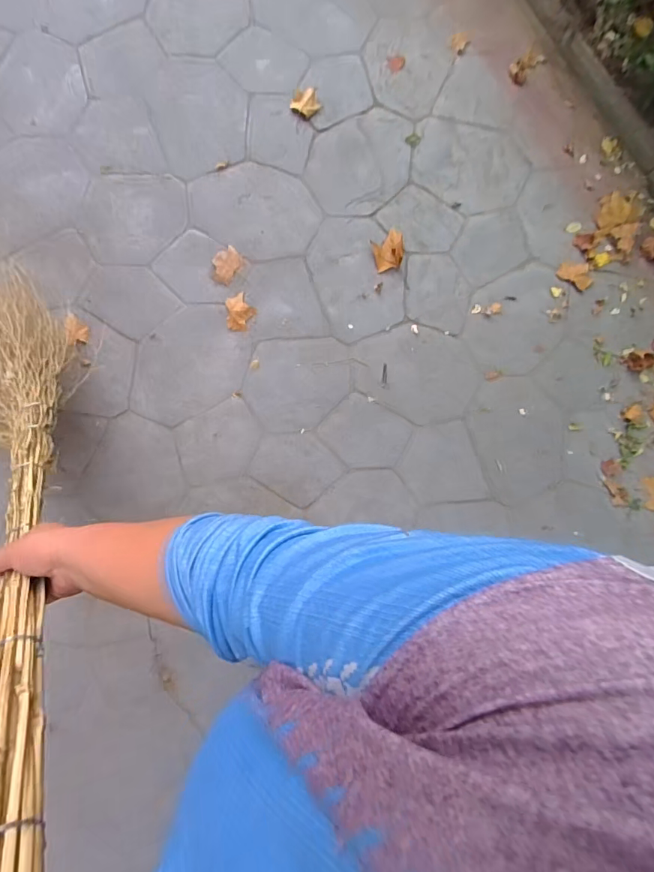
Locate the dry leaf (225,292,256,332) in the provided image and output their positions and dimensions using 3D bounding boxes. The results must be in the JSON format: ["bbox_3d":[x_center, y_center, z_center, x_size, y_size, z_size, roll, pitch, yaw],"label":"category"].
[{"bbox_3d":[-0.240,-0.344,1.244,0.080,0.005,0.107,-5,84,-2],"label":"dry leaf"}]

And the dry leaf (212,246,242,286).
[{"bbox_3d":[-0.286,-0.482,1.262,0.074,0.010,0.105,29,84,1],"label":"dry leaf"}]

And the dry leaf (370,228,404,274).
[{"bbox_3d":[0.180,-0.546,1.302,0.086,0.036,0.117,-13,84,-3],"label":"dry leaf"}]

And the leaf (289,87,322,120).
[{"bbox_3d":[-0.061,-0.981,1.315,0.091,0.038,0.069,-27,85,-4],"label":"leaf"}]

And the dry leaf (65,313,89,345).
[{"bbox_3d":[-0.668,-0.285,1.191,0.050,0.027,0.085,-8,84,-3],"label":"dry leaf"}]

